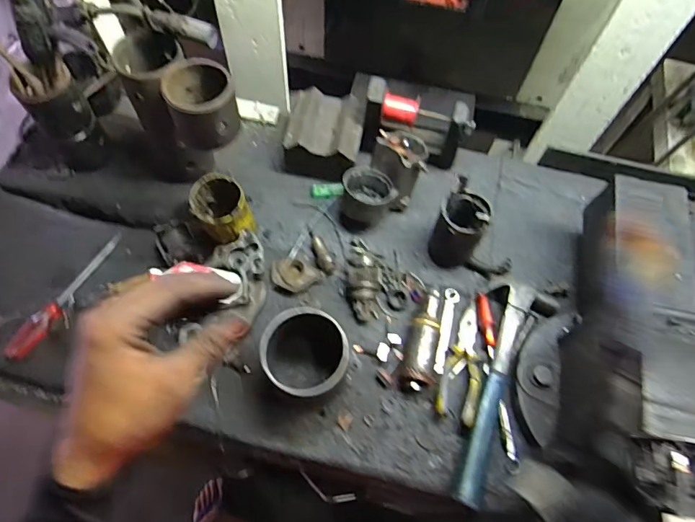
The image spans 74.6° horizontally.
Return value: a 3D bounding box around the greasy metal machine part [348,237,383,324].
[{"bbox_3d":[0.027,0.022,0.703,0.051,0.049,0.135,3,64,-1],"label":"greasy metal machine part"}]

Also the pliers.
[{"bbox_3d":[0.172,0.138,0.647,0.052,0.018,0.177,20,65,7],"label":"pliers"}]

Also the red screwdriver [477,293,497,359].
[{"bbox_3d":[0.210,0.094,0.680,0.016,0.010,0.097,-4,64,-5],"label":"red screwdriver"}]

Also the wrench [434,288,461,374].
[{"bbox_3d":[0.148,0.103,0.688,0.021,0.014,0.139,17,64,5],"label":"wrench"}]

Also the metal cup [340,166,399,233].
[{"bbox_3d":[0.023,-0.103,0.745,0.076,0.073,0.082,1,64,-2],"label":"metal cup"}]

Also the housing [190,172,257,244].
[{"bbox_3d":[-0.186,-0.073,0.684,0.077,0.091,0.080,1,64,-2],"label":"housing"}]

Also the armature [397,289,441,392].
[{"bbox_3d":[0.113,0.110,0.662,0.050,0.045,0.158,18,64,6],"label":"armature"}]

